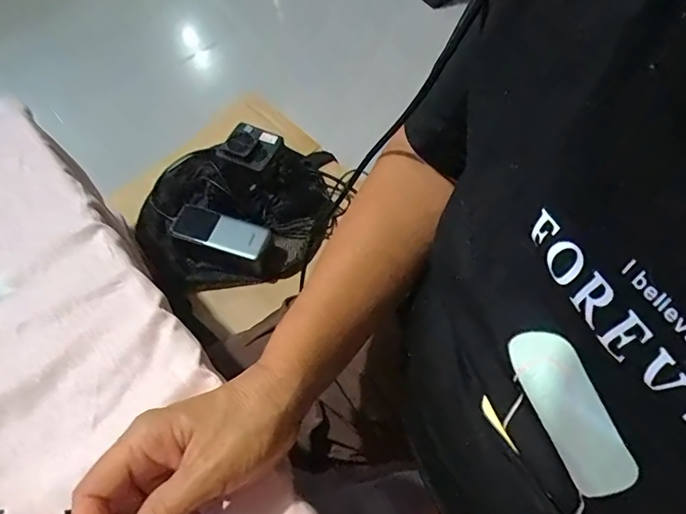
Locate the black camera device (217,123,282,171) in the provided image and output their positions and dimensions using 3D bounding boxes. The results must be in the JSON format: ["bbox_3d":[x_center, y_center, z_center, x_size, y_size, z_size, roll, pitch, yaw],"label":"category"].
[{"bbox_3d":[-0.137,-0.161,0.702,0.071,0.030,0.080,34,63,-4],"label":"black camera device"}]

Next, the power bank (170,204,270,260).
[{"bbox_3d":[-0.168,-0.035,0.641,0.131,0.015,0.052,19,59,17],"label":"power bank"}]

